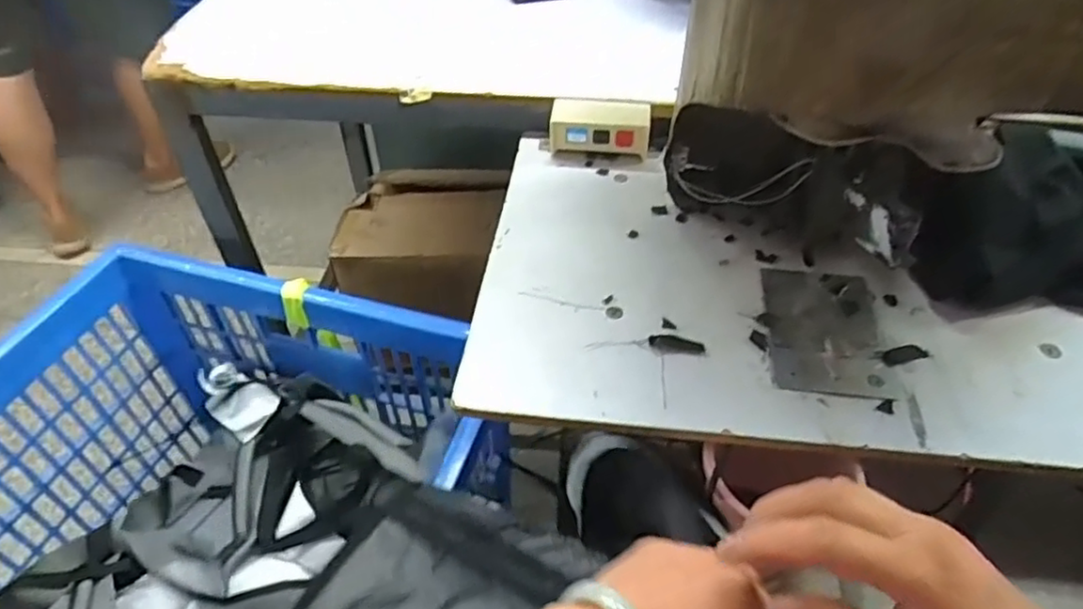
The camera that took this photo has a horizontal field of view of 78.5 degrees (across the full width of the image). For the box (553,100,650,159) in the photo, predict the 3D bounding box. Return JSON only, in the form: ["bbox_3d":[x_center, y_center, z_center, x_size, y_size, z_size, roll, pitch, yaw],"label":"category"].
[{"bbox_3d":[0.063,-0.197,0.737,0.105,0.053,0.041,8,47,9],"label":"box"}]

